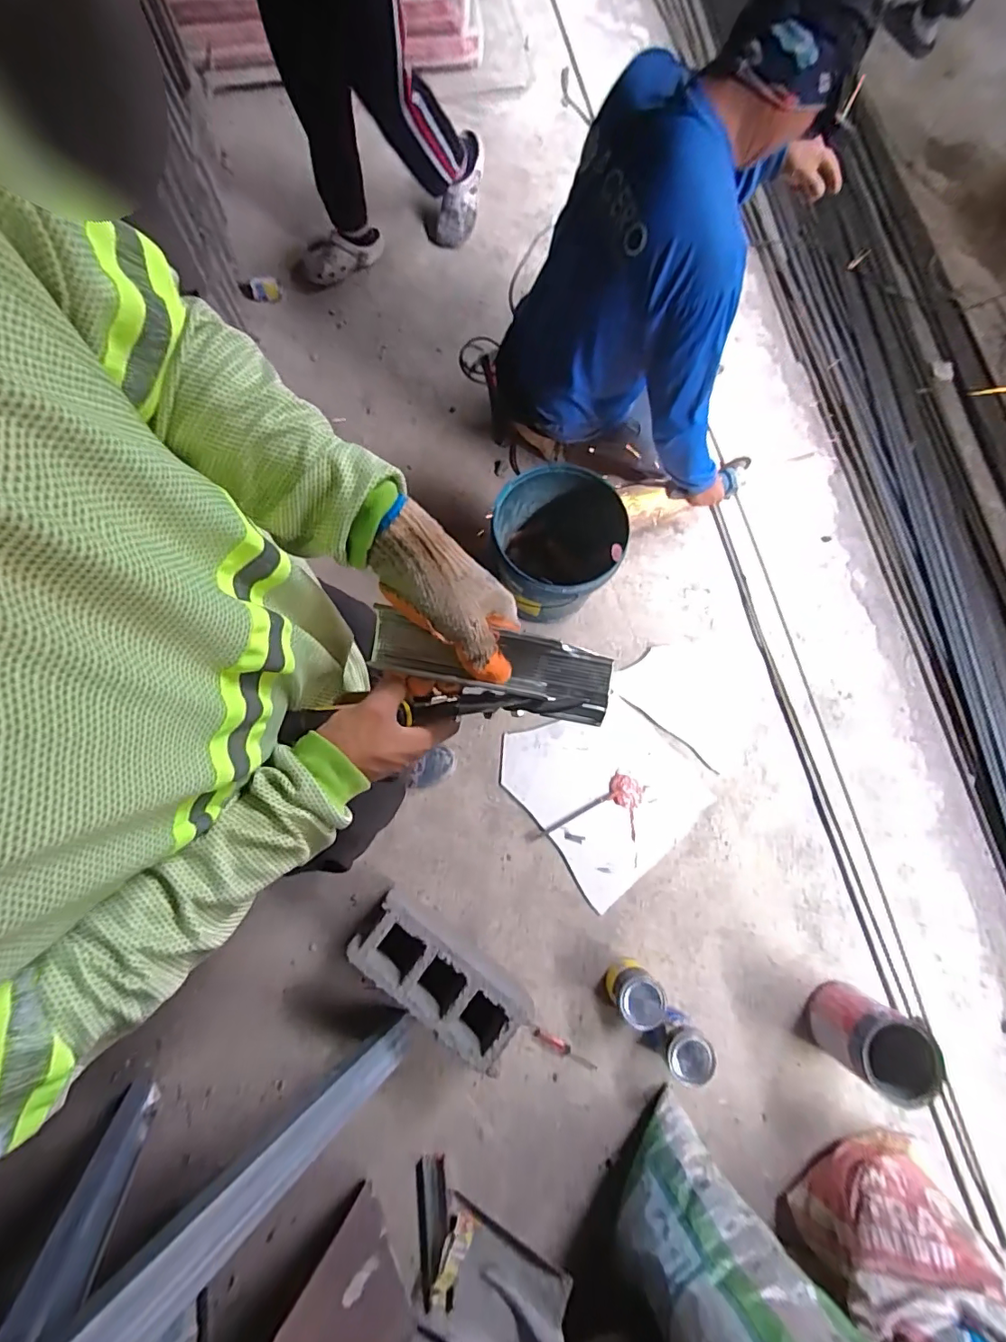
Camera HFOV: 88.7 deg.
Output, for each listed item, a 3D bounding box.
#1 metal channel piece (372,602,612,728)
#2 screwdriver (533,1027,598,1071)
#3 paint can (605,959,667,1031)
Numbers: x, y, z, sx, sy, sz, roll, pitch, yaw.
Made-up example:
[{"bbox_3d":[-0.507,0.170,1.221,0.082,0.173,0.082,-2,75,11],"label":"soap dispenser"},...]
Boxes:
[{"bbox_3d":[-0.007,-0.003,0.410,0.195,0.037,0.054,12,77,-9],"label":"metal channel piece"},{"bbox_3d":[0.144,0.874,1.189,0.152,0.016,0.029,27,78,4],"label":"screwdriver"},{"bbox_3d":[0.302,0.733,1.171,0.106,0.137,0.100,0,77,-2],"label":"paint can"}]

